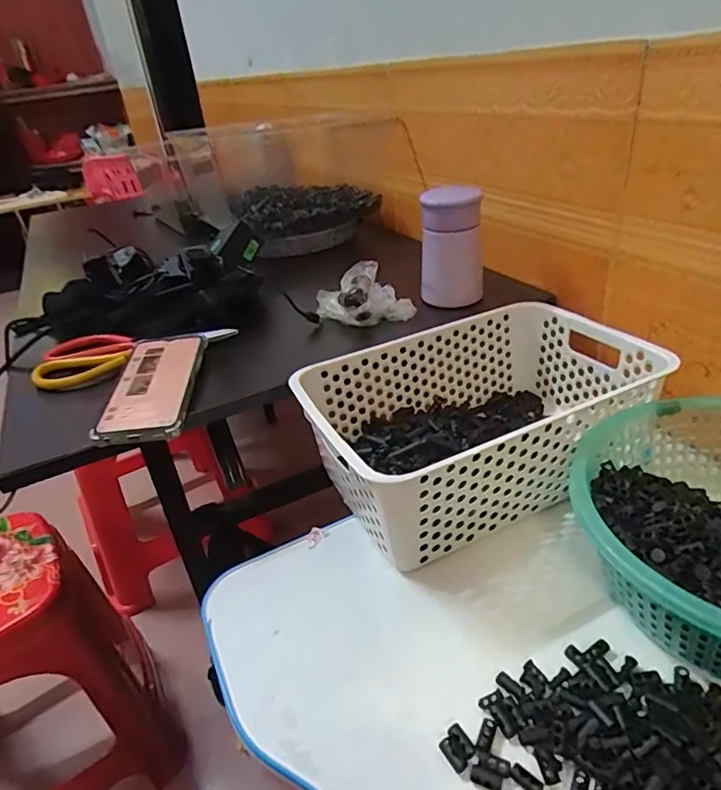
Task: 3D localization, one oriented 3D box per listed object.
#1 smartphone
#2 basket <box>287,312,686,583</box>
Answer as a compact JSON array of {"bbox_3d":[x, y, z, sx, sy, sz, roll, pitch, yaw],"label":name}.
[{"bbox_3d":[-0.199,-0.016,0.523,0.079,0.016,0.155,-9,32,-3],"label":"smartphone"},{"bbox_3d":[0.109,0.025,0.519,0.298,0.114,0.195,-19,34,-18],"label":"basket"}]

